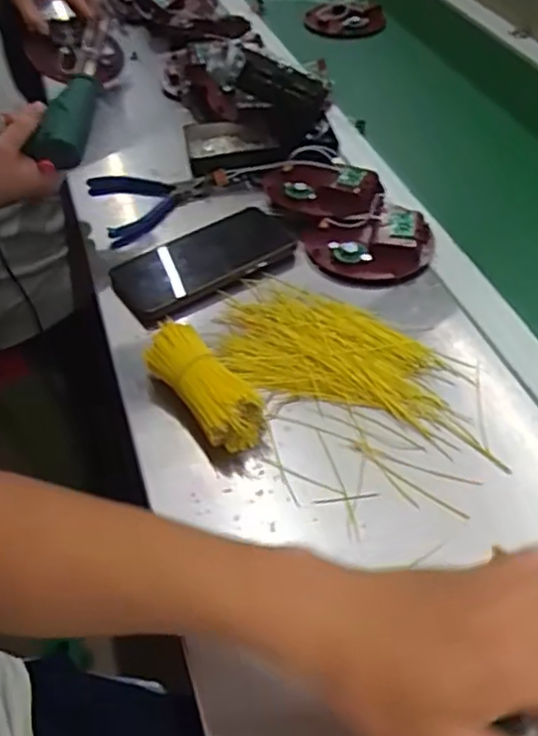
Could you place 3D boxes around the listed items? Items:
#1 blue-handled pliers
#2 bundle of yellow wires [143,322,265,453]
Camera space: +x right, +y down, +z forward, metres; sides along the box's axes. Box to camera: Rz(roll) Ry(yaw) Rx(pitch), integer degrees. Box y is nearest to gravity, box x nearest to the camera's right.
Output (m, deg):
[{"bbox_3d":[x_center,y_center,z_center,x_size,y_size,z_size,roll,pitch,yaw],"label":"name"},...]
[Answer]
[{"bbox_3d":[-0.122,-0.186,0.742,0.127,0.027,0.112,-17,48,-15],"label":"blue-handled pliers"},{"bbox_3d":[-0.051,0.012,0.508,0.050,0.041,0.110,-27,51,-23],"label":"bundle of yellow wires"}]

